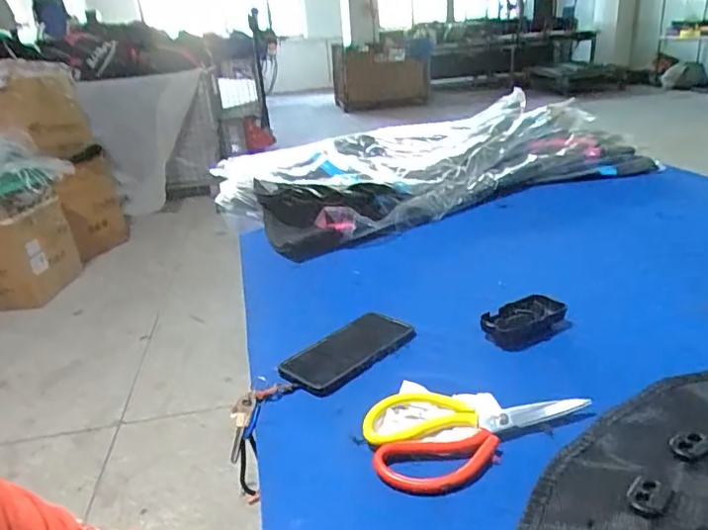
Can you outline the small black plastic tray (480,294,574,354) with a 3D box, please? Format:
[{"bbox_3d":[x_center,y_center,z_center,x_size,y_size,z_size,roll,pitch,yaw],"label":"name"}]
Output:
[{"bbox_3d":[0.212,0.070,0.679,0.107,0.034,0.052,-15,24,-25],"label":"small black plastic tray"}]

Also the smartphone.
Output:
[{"bbox_3d":[-0.004,0.101,0.660,0.165,0.009,0.089,-23,31,-37],"label":"smartphone"}]

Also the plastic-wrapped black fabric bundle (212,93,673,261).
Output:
[{"bbox_3d":[0.192,-0.250,1.352,1.035,0.108,0.569,-16,25,-23],"label":"plastic-wrapped black fabric bundle"}]

